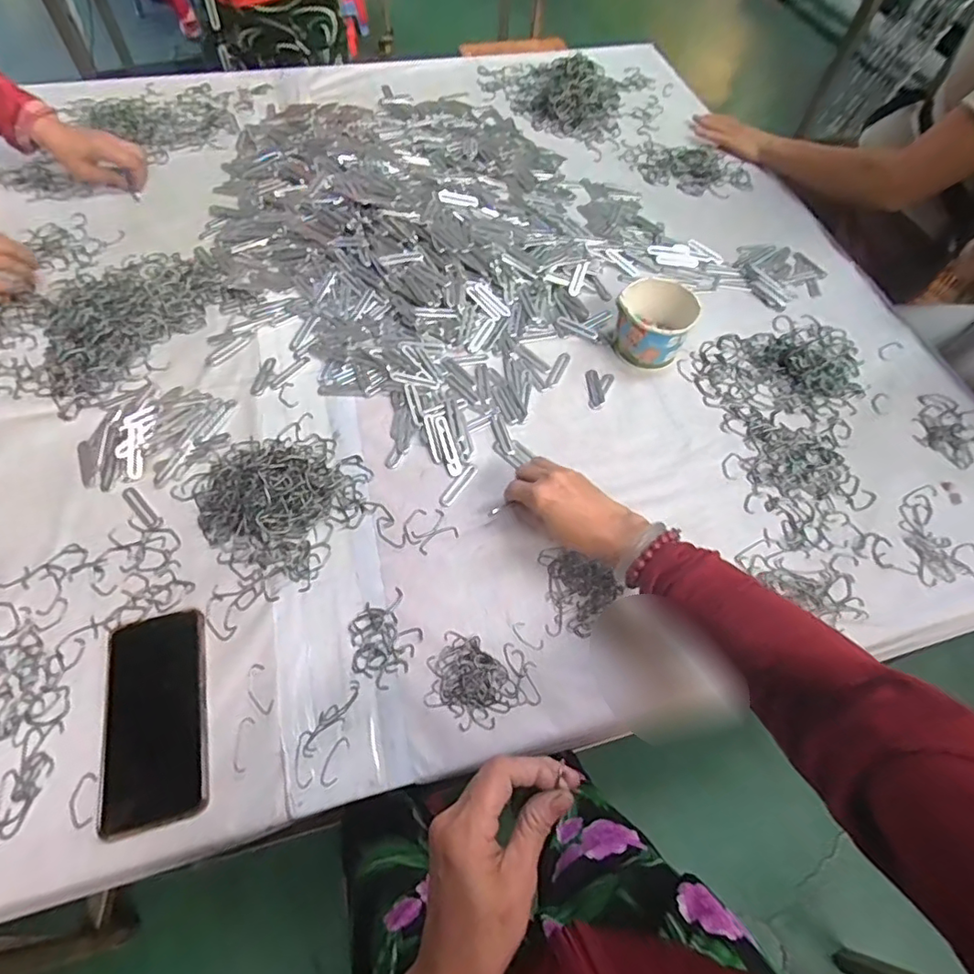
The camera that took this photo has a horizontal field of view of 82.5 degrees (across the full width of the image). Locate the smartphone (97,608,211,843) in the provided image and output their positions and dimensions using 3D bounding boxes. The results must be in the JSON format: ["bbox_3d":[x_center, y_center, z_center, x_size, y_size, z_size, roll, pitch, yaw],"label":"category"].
[{"bbox_3d":[-0.274,0.188,0.459,0.080,0.009,0.163,-12,61,-11],"label":"smartphone"}]

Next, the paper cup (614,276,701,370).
[{"bbox_3d":[0.199,-0.197,0.674,0.086,0.075,0.082,2,59,-3],"label":"paper cup"}]

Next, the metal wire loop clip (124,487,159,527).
[{"bbox_3d":[-0.352,0.020,0.563,0.013,0.004,0.057,-39,69,-23],"label":"metal wire loop clip"}]

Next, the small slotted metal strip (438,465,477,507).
[{"bbox_3d":[-0.030,-0.002,0.593,0.013,0.004,0.058,31,62,14],"label":"small slotted metal strip"}]

